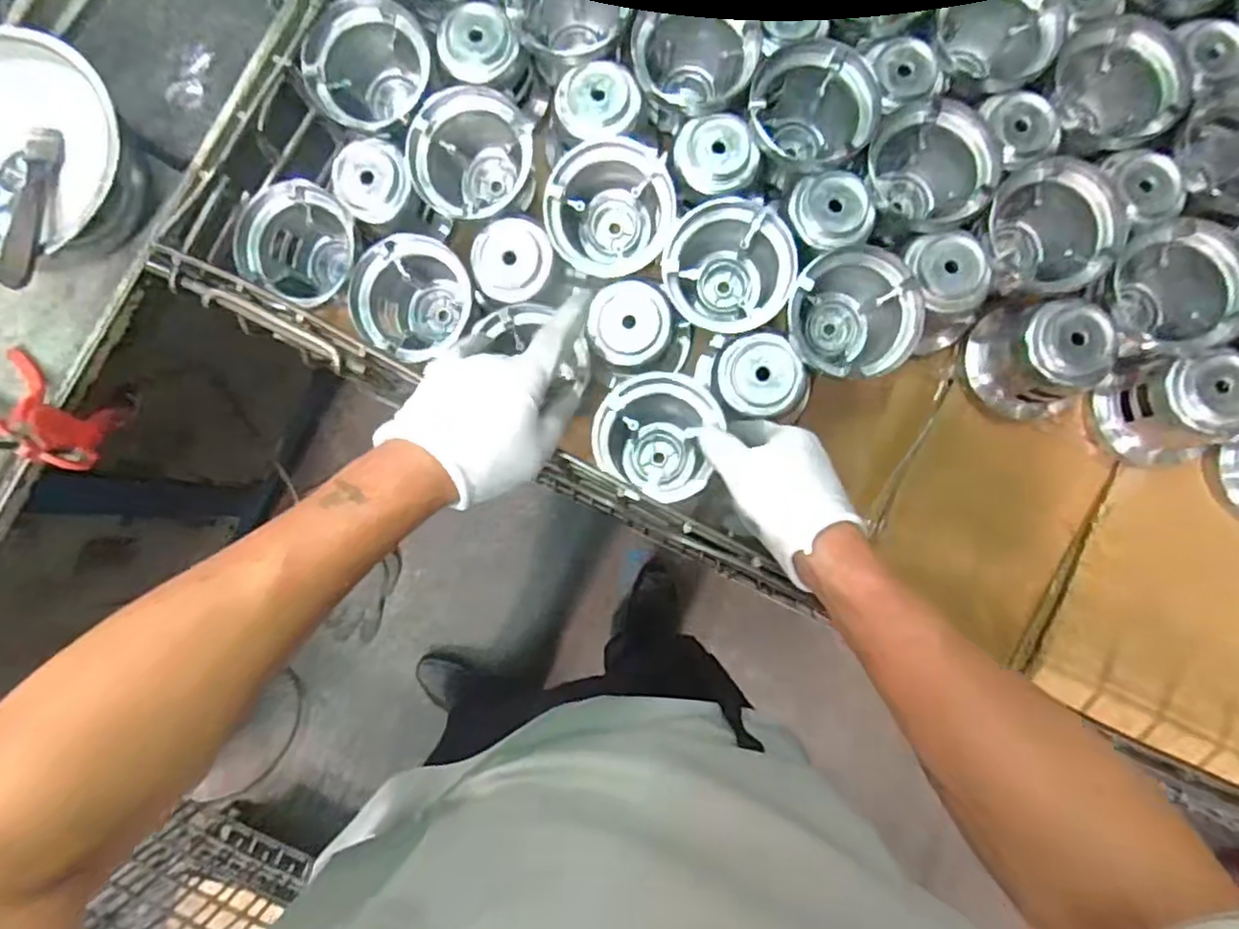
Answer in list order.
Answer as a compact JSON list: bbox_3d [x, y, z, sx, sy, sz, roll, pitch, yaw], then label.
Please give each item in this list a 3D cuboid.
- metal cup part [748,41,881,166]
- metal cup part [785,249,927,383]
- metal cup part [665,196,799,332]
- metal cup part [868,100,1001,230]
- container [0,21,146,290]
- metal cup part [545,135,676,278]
[{"bbox_3d":[0.142,-0.262,0.516,0.094,0.064,0.093,14,85,2],"label":"metal cup part"},{"bbox_3d":[0.171,-0.106,0.509,0.092,0.075,0.090,0,84,1],"label":"metal cup part"},{"bbox_3d":[0.080,-0.143,0.515,0.094,0.081,0.091,1,84,1],"label":"metal cup part"},{"bbox_3d":[0.231,-0.217,0.516,0.089,0.070,0.088,0,84,1],"label":"metal cup part"},{"bbox_3d":[-0.441,-0.222,0.500,0.173,0.062,0.169,25,85,3],"label":"container"},{"bbox_3d":[-0.007,-0.201,0.508,0.092,0.061,0.092,-3,99,-1],"label":"metal cup part"}]

